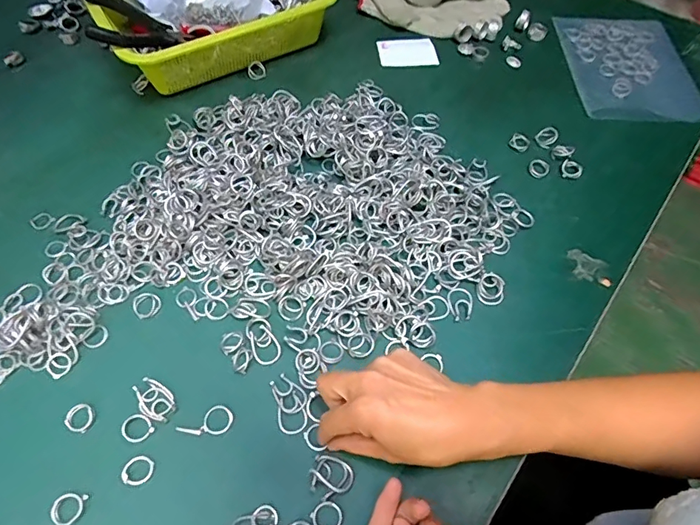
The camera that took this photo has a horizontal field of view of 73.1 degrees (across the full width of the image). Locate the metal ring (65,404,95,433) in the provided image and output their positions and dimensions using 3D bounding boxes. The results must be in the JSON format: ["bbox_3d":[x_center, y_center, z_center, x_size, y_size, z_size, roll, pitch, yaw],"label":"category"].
[{"bbox_3d":[-0.211,0.120,0.368,0.023,0.006,0.020,21,61,10],"label":"metal ring"}]

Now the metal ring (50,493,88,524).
[{"bbox_3d":[-0.201,0.175,0.335,0.022,0.004,0.021,1,59,-2],"label":"metal ring"}]

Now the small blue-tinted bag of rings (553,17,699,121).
[{"bbox_3d":[0.356,-0.253,0.602,0.151,0.018,0.197,5,59,0],"label":"small blue-tinted bag of rings"}]

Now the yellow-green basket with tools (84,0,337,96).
[{"bbox_3d":[-0.173,-0.315,0.578,0.280,0.079,0.181,-25,63,-16],"label":"yellow-green basket with tools"}]

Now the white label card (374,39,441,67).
[{"bbox_3d":[0.075,-0.278,0.623,0.073,0.006,0.050,-4,66,-1],"label":"white label card"}]

